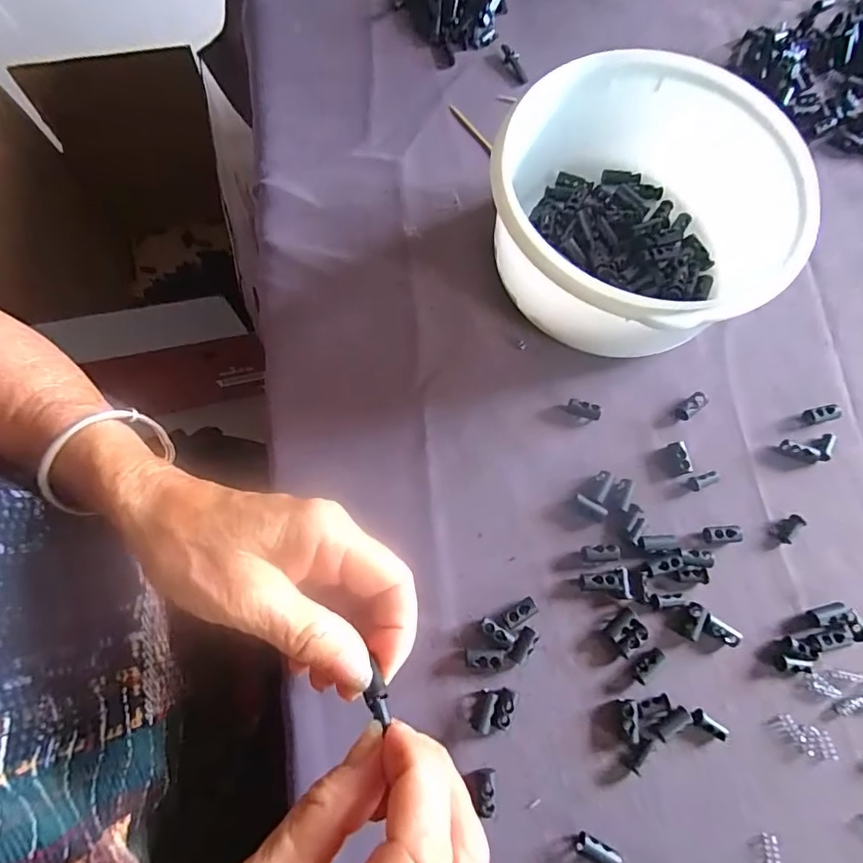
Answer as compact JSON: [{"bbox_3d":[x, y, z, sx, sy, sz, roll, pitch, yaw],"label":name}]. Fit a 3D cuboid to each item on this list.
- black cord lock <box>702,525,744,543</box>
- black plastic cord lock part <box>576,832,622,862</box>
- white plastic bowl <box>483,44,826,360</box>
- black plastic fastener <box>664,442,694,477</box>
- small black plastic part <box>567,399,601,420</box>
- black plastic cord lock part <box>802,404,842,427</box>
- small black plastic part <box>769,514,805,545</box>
[{"bbox_3d":[0.157,0.056,0.277,0.019,0.007,0.009,-3,73,11],"label":"black cord lock"},{"bbox_3d":[0.075,0.191,0.232,0.019,0.006,0.009,23,74,19],"label":"black plastic cord lock part"},{"bbox_3d":[0.115,-0.118,0.291,0.146,0.075,0.158,0,73,0],"label":"white plastic bowl"},{"bbox_3d":[0.139,0.015,0.289,0.011,0.008,0.018,-7,74,-2],"label":"black plastic fastener"},{"bbox_3d":[0.088,-0.013,0.297,0.018,0.008,0.008,20,74,6],"label":"small black plastic part"},{"bbox_3d":[0.227,-0.010,0.298,0.018,0.009,0.009,-10,74,-3],"label":"black plastic cord lock part"},{"bbox_3d":[0.195,0.052,0.281,0.017,0.005,0.012,-38,77,-11],"label":"small black plastic part"}]

